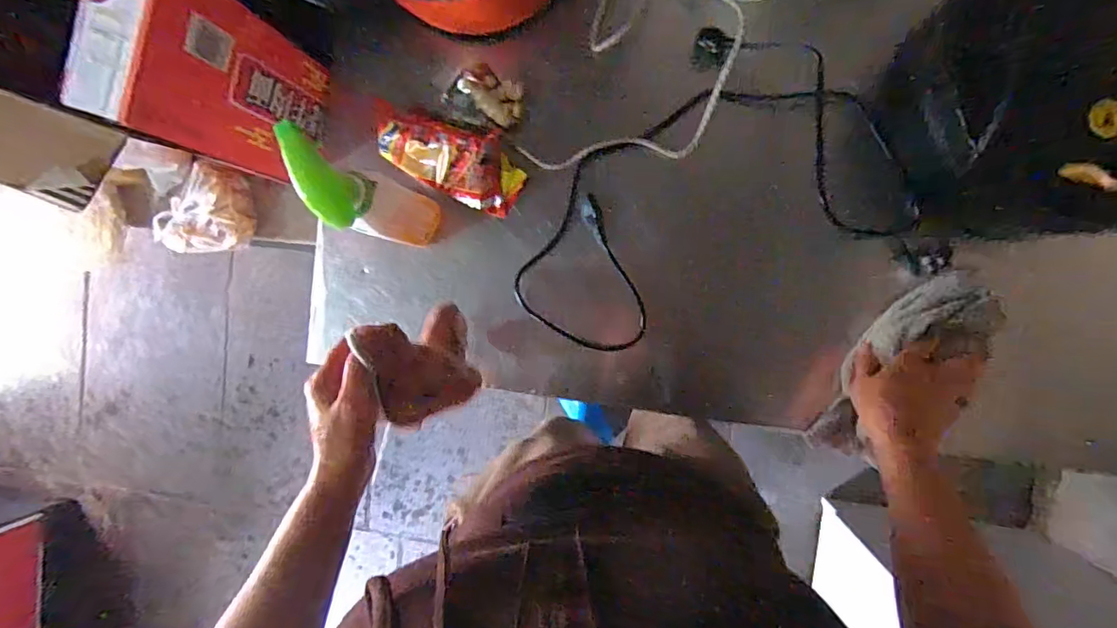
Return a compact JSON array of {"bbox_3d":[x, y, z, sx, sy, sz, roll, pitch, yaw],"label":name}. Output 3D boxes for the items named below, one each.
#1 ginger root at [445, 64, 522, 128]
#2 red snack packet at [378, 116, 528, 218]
[{"bbox_3d":[-0.093,-0.268,0.640,0.096,0.025,0.071,32,96,5],"label":"ginger root"},{"bbox_3d":[-0.132,-0.194,0.627,0.179,0.043,0.088,29,96,5],"label":"red snack packet"}]

